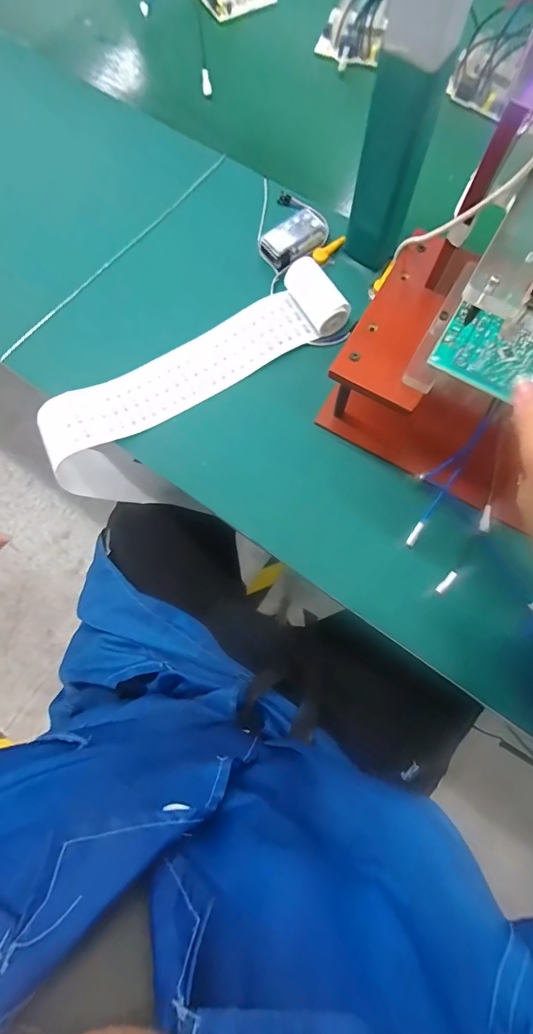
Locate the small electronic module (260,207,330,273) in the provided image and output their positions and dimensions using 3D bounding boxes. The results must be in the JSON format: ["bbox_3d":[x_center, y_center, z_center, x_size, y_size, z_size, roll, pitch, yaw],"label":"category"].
[{"bbox_3d":[0.030,-0.294,0.464,0.069,0.020,0.042,-35,78,-8],"label":"small electronic module"}]

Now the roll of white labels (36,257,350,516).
[{"bbox_3d":[-0.063,-0.127,0.478,0.323,0.188,0.092,-36,78,4],"label":"roll of white labels"}]

